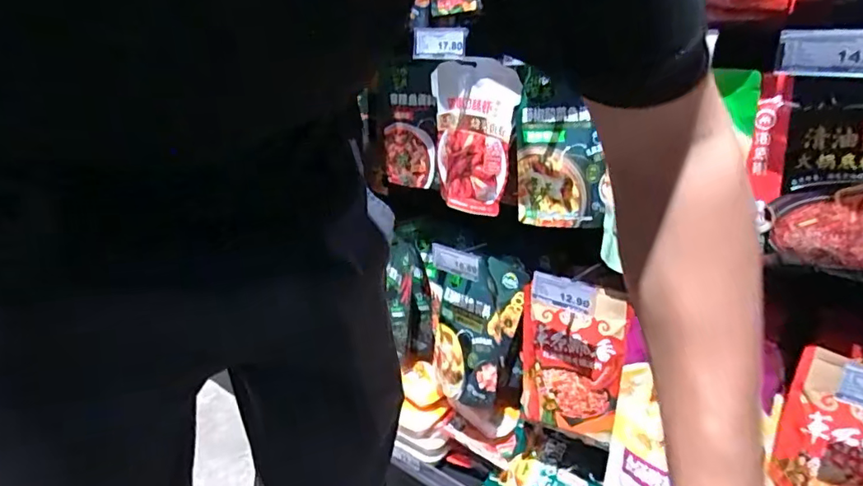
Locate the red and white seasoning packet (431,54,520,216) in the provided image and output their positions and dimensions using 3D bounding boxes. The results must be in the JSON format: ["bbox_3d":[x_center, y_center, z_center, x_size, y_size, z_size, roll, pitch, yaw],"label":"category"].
[{"bbox_3d":[0.062,-0.178,0.929,0.172,0.245,0.027,22,23,40],"label":"red and white seasoning packet"}]

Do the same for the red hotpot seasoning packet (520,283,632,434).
[{"bbox_3d":[0.221,0.191,0.874,0.169,0.228,0.031,10,9,30],"label":"red hotpot seasoning packet"}]

